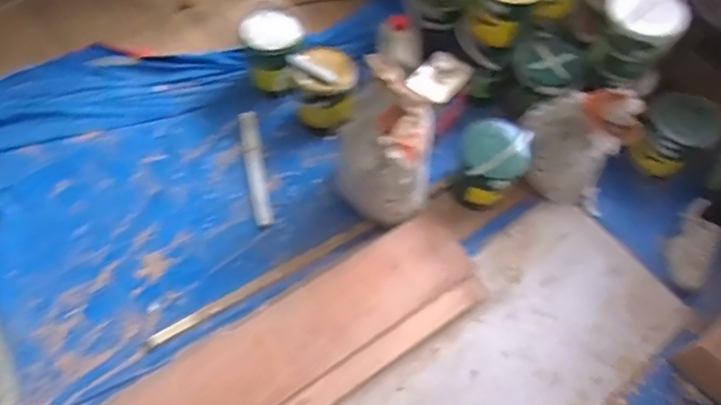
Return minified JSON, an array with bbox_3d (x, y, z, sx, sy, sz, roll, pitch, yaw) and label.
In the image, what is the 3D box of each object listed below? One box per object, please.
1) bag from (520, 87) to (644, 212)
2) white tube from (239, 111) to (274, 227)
[{"bbox_3d":[0.616,-0.171,1.680,0.305,0.330,0.216,19,63,8],"label":"bag"},{"bbox_3d":[-0.317,-0.107,1.781,0.059,0.065,0.358,-10,63,-7],"label":"white tube"}]

